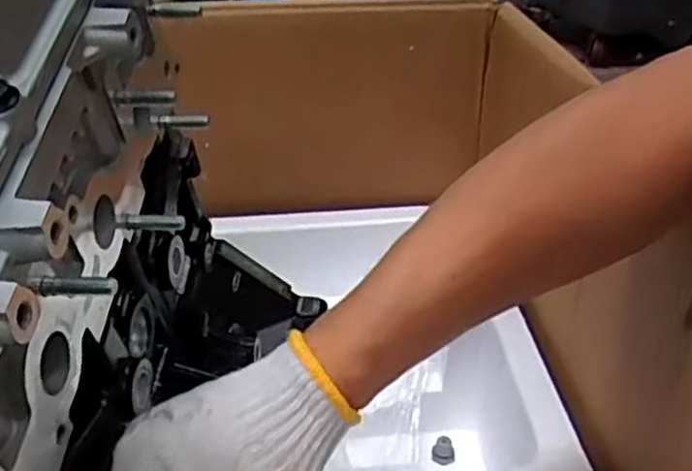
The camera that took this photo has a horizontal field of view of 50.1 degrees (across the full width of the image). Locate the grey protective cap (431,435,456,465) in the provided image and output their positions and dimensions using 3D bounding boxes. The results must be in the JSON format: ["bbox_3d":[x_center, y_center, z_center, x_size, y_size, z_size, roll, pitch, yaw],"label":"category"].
[{"bbox_3d":[0.101,0.220,0.759,0.024,0.023,0.020,11,31,11],"label":"grey protective cap"}]

